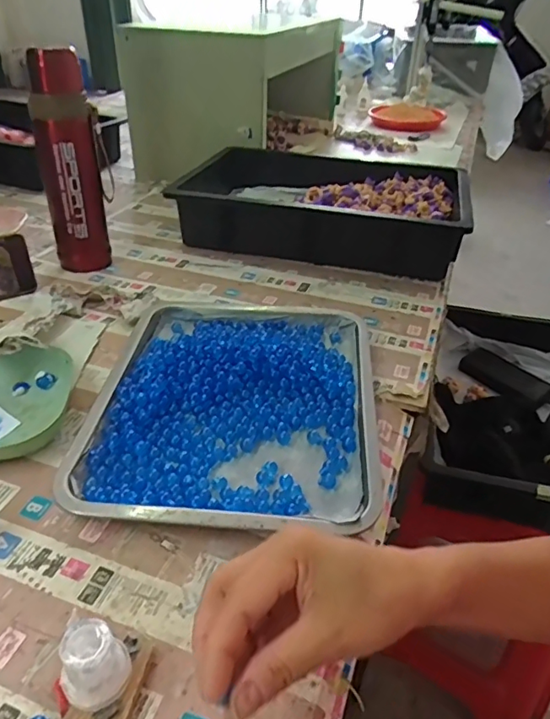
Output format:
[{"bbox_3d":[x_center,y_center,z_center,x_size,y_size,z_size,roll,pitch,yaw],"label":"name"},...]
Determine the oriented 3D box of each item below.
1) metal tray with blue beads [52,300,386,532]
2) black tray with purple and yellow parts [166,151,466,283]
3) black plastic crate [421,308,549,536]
[{"bbox_3d":[-0.036,0.035,0.526,0.267,0.034,0.303,4,36,3],"label":"metal tray with blue beads"},{"bbox_3d":[0.066,-0.266,0.900,0.477,0.091,0.304,11,37,12],"label":"black tray with purple and yellow parts"},{"bbox_3d":[0.401,0.076,0.834,0.281,0.078,0.430,12,37,14],"label":"black plastic crate"}]

